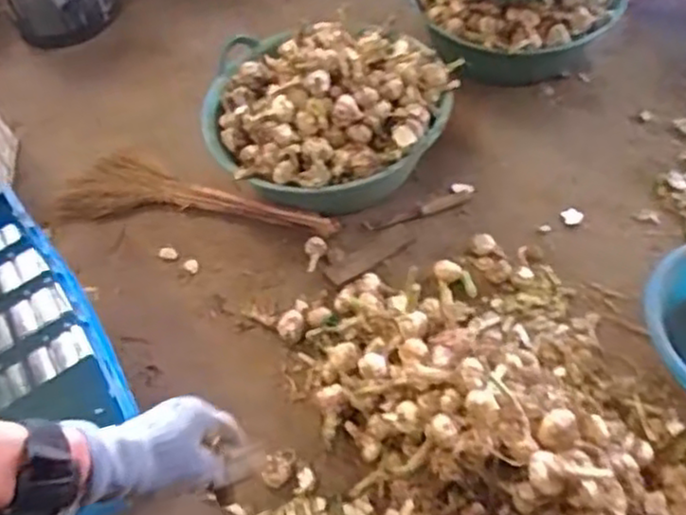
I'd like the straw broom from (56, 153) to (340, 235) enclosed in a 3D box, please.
[{"bbox_3d":[-0.334,-0.150,1.644,0.671,0.060,0.188,4,56,10],"label":"straw broom"}]

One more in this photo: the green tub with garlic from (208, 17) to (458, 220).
[{"bbox_3d":[-0.046,-0.331,1.596,0.555,0.300,0.516,16,57,15],"label":"green tub with garlic"}]

